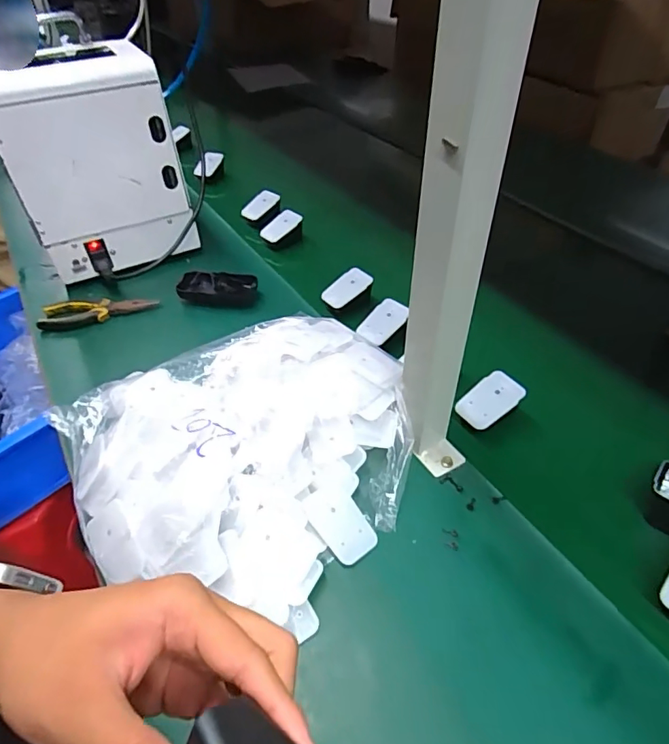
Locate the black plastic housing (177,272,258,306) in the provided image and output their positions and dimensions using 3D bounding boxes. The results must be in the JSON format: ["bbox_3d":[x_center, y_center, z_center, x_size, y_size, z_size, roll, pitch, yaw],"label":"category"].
[{"bbox_3d":[-0.167,-0.120,0.707,0.103,0.021,0.055,9,46,12],"label":"black plastic housing"}]

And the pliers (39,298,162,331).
[{"bbox_3d":[-0.327,-0.083,0.686,0.147,0.016,0.051,-6,44,-3],"label":"pliers"}]

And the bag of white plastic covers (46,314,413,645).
[{"bbox_3d":[-0.109,0.057,0.498,0.359,0.068,0.311,8,45,11],"label":"bag of white plastic covers"}]

